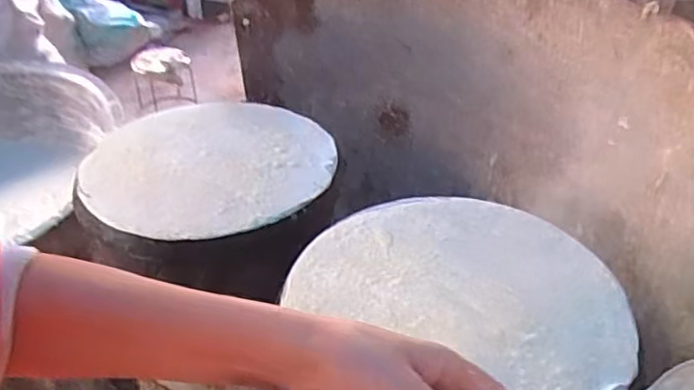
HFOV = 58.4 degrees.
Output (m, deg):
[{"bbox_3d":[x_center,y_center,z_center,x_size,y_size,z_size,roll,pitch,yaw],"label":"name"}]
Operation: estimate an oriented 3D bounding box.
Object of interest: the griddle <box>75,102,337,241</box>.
[{"bbox_3d":[-0.206,-0.055,0.936,0.360,0.026,0.349,1,38,-1],"label":"griddle"}]

